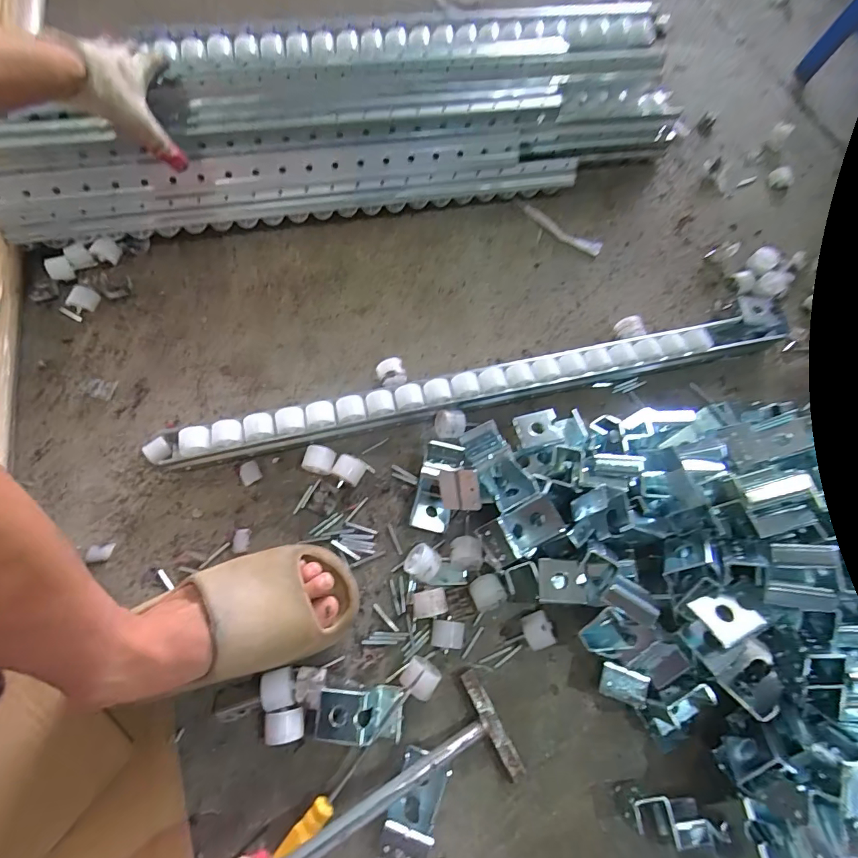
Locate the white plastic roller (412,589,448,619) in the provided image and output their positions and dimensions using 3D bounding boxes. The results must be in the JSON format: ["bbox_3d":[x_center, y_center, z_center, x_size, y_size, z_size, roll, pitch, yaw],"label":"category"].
[{"bbox_3d":[0.001,0.189,0.477,0.036,0.030,0.027,-9,70,-6],"label":"white plastic roller"}]

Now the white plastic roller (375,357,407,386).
[{"bbox_3d":[-0.049,-0.069,0.576,0.033,0.031,0.040,-18,71,-9],"label":"white plastic roller"}]

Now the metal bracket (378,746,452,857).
[{"bbox_3d":[-0.012,0.350,0.406,0.050,0.041,0.083,19,69,5],"label":"metal bracket"}]

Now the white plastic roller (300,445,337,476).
[{"bbox_3d":[-0.128,0.039,0.524,0.036,0.035,0.029,10,69,2],"label":"white plastic roller"}]

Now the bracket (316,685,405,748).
[{"bbox_3d":[-0.066,0.279,0.428,0.079,0.040,0.044,3,69,-1],"label":"bracket"}]

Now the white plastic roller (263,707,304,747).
[{"bbox_3d":[-0.138,0.288,0.429,0.035,0.032,0.027,-7,69,-5],"label":"white plastic roller"}]

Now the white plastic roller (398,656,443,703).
[{"bbox_3d":[-0.008,0.253,0.448,0.037,0.034,0.031,28,71,9],"label":"white plastic roller"}]

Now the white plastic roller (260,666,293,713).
[{"bbox_3d":[-0.150,0.258,0.437,0.029,0.028,0.034,-12,70,-7],"label":"white plastic roller"}]

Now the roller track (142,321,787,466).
[{"bbox_3d":[0.085,-0.053,0.564,0.848,0.045,0.050,-12,70,-7],"label":"roller track"}]

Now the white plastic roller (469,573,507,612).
[{"bbox_3d":[0.063,0.181,0.486,0.034,0.034,0.035,-18,71,-9],"label":"white plastic roller"}]

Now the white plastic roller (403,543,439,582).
[{"bbox_3d":[-0.007,0.149,0.491,0.036,0.033,0.035,30,71,9],"label":"white plastic roller"}]

